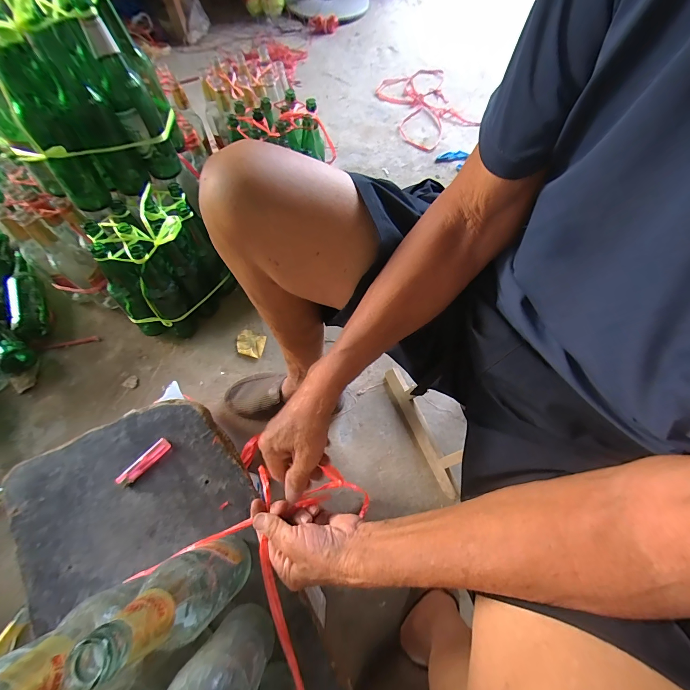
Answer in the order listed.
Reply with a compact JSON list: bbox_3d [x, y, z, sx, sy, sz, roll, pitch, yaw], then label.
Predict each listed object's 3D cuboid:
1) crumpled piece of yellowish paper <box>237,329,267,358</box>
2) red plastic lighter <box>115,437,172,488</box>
[{"bbox_3d":[-0.241,-0.004,0.803,0.075,0.009,0.061,18,67,6],"label":"crumpled piece of yellowish paper"},{"bbox_3d":[-0.302,0.176,0.475,0.027,0.013,0.079,40,71,15],"label":"red plastic lighter"}]

